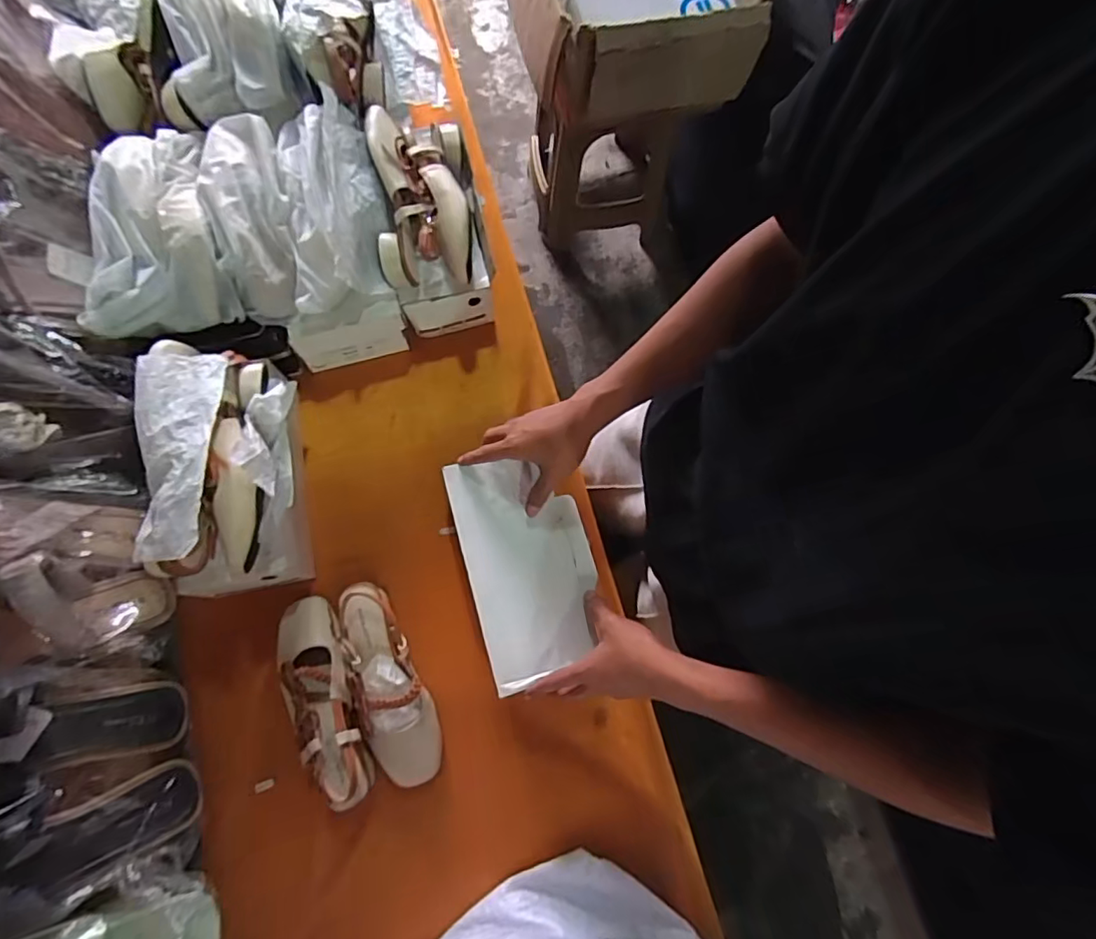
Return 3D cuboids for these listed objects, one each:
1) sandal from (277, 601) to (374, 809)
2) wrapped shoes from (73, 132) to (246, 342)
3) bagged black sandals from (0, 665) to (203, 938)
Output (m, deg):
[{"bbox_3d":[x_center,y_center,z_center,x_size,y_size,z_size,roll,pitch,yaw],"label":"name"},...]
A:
[{"bbox_3d":[-0.259,0.258,0.634,0.085,0.058,0.223,-13,76,-5],"label":"sandal"},{"bbox_3d":[-0.465,-0.286,0.652,0.145,0.072,0.252,-15,76,-6],"label":"wrapped shoes"},{"bbox_3d":[-0.416,0.265,0.456,0.080,0.236,0.173,-27,76,28],"label":"bagged black sandals"}]

